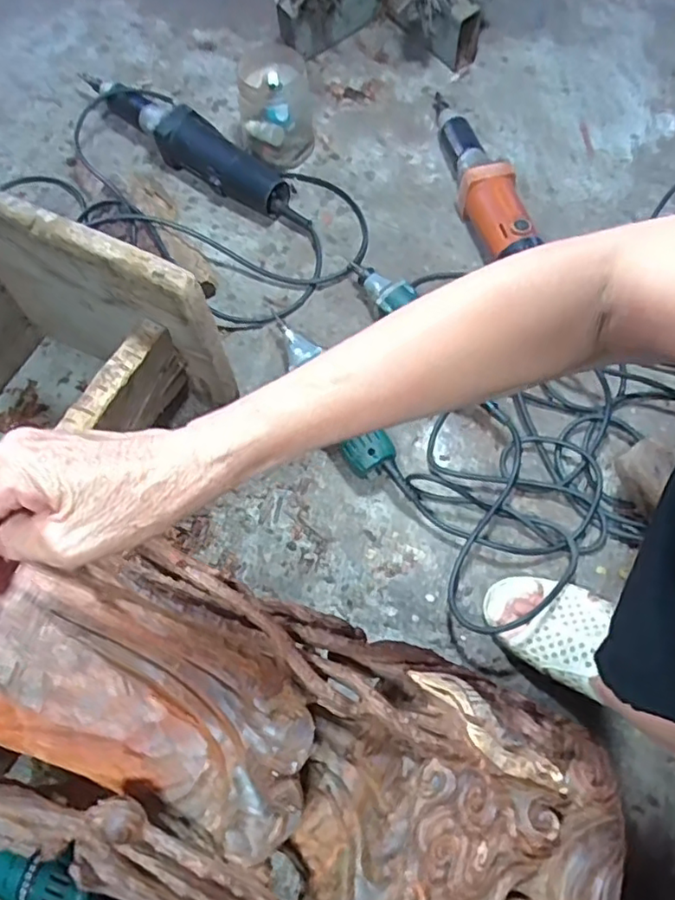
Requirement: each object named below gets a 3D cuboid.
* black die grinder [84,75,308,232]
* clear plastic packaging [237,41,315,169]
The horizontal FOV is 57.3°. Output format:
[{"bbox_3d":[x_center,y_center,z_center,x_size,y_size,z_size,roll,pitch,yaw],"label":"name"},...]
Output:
[{"bbox_3d":[-0.200,-0.428,0.861,0.415,0.063,0.078,40,73,18],"label":"black die grinder"},{"bbox_3d":[-0.086,-0.467,0.843,0.096,0.117,0.096,-7,65,-1],"label":"clear plastic packaging"}]

